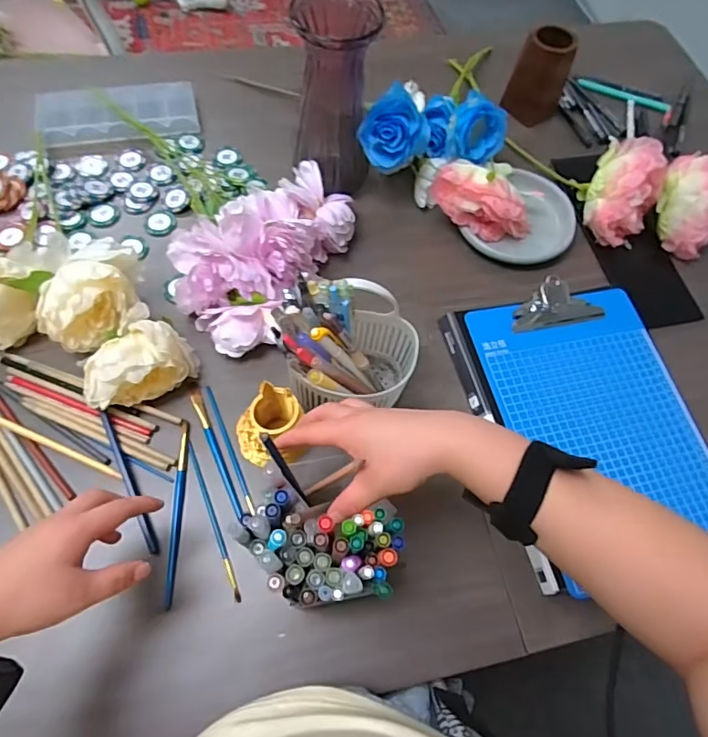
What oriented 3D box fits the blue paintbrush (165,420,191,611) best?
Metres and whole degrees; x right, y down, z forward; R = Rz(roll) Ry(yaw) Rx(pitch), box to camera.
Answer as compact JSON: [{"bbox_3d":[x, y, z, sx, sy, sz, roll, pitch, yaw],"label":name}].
[{"bbox_3d":[-0.170,0.137,0.492,0.011,0.012,0.171,0,65,-3],"label":"blue paintbrush"}]

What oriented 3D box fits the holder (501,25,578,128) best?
[{"bbox_3d":[0.261,-0.408,0.718,0.074,0.107,0.062,24,63,7],"label":"holder"}]

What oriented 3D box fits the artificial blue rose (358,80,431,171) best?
[{"bbox_3d":[0.048,-0.283,0.603,0.075,0.074,0.055,-20,30,31],"label":"artificial blue rose"}]

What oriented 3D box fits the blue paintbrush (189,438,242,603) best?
[{"bbox_3d":[-0.134,0.142,0.486,0.007,0.004,0.157,-20,68,-12],"label":"blue paintbrush"}]

